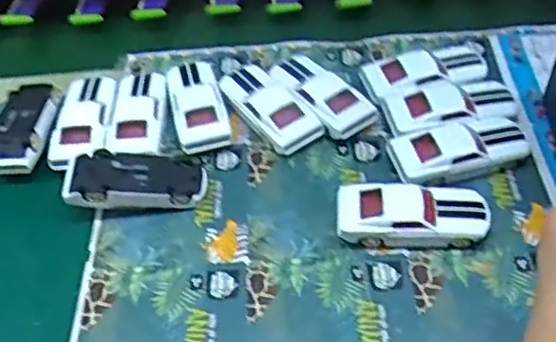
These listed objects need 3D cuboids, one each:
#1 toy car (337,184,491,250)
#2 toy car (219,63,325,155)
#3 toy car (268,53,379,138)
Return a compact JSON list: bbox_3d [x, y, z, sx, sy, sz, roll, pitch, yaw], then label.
[{"bbox_3d":[0.118,0.041,0.561,0.127,0.038,0.051,3,49,7],"label":"toy car"},{"bbox_3d":[-0.012,-0.071,0.672,0.053,0.035,0.132,-28,54,-18],"label":"toy car"},{"bbox_3d":[0.045,-0.084,0.676,0.055,0.034,0.126,-29,52,-20],"label":"toy car"}]

